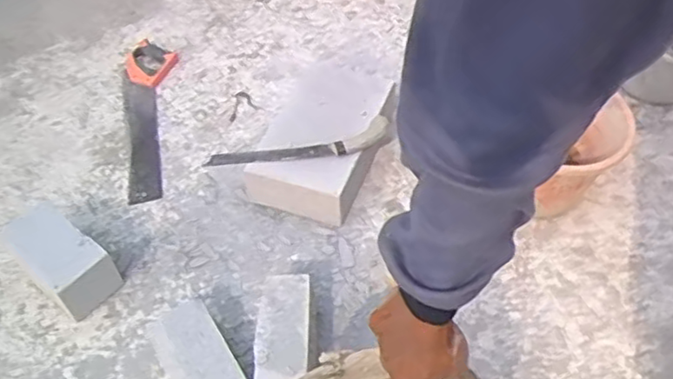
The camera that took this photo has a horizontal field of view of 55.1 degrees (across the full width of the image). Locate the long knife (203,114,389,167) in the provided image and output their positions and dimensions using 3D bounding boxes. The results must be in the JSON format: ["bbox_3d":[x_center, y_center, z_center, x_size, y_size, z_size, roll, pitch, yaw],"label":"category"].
[{"bbox_3d":[-0.074,-0.079,1.247,0.365,0.039,0.081,-10,50,-4],"label":"long knife"}]

